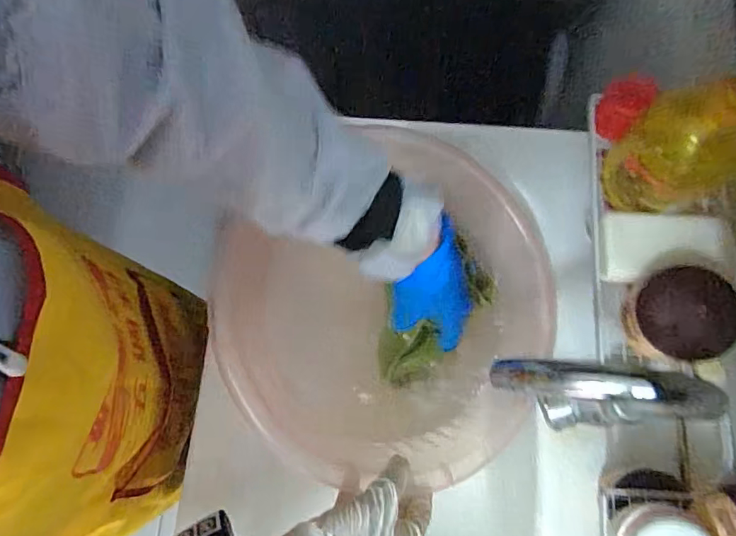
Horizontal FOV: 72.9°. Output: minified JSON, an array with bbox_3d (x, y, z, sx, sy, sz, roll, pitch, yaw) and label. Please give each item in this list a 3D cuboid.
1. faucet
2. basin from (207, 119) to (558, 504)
[{"bbox_3d":[0.158,0.101,0.373,0.146,0.202,0.034,9,76,3],"label":"faucet"},{"bbox_3d":[0.028,0.060,0.517,0.364,0.126,0.321,-24,76,-5],"label":"basin"}]

